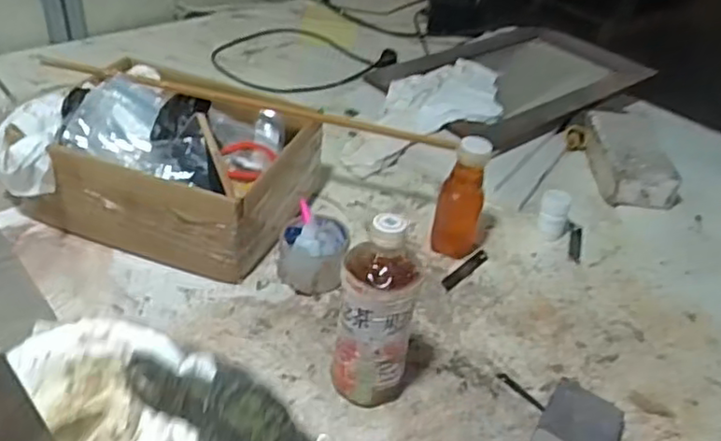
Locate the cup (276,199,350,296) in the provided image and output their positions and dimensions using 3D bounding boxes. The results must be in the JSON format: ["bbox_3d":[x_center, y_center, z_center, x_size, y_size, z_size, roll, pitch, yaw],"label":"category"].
[{"bbox_3d":[-0.055,0.035,0.770,0.080,0.066,0.089,8,37,4],"label":"cup"}]

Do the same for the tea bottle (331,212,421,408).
[{"bbox_3d":[0.013,0.092,0.606,0.072,0.199,0.060,-12,40,-21],"label":"tea bottle"}]

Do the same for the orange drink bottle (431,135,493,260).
[{"bbox_3d":[0.131,-0.031,0.825,0.057,0.160,0.071,12,37,9],"label":"orange drink bottle"}]

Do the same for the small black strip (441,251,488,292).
[{"bbox_3d":[0.137,0.063,0.840,0.019,0.004,0.095,31,44,30],"label":"small black strip"}]

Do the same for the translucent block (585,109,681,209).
[{"bbox_3d":[0.433,-0.115,1.053,0.109,0.052,0.233,4,37,-1],"label":"translucent block"}]

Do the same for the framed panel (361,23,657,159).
[{"bbox_3d":[0.298,-0.265,1.203,0.531,0.045,0.292,-22,48,-36],"label":"framed panel"}]

